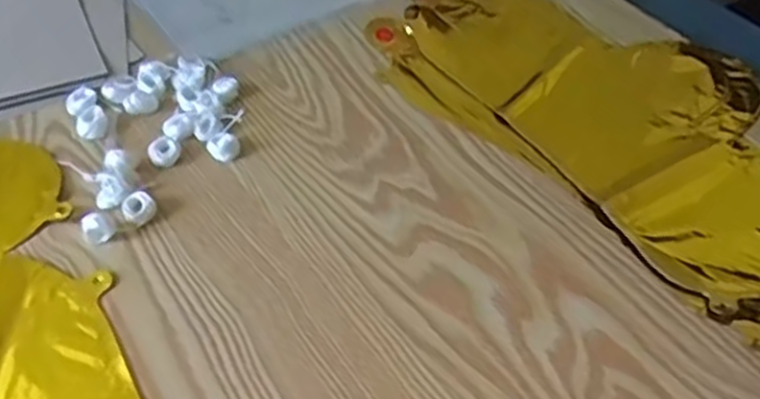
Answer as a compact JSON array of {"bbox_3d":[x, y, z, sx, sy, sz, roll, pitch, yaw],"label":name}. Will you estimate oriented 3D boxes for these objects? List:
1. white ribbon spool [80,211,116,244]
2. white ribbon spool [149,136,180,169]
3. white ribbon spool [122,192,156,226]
[{"bbox_3d":[-0.175,0.018,0.473,0.019,0.018,0.018,-20,50,-20],"label":"white ribbon spool"},{"bbox_3d":[-0.150,-0.034,0.523,0.023,0.009,0.020,30,52,23],"label":"white ribbon spool"},{"bbox_3d":[-0.154,0.006,0.486,0.021,0.013,0.021,1,46,-1],"label":"white ribbon spool"}]

